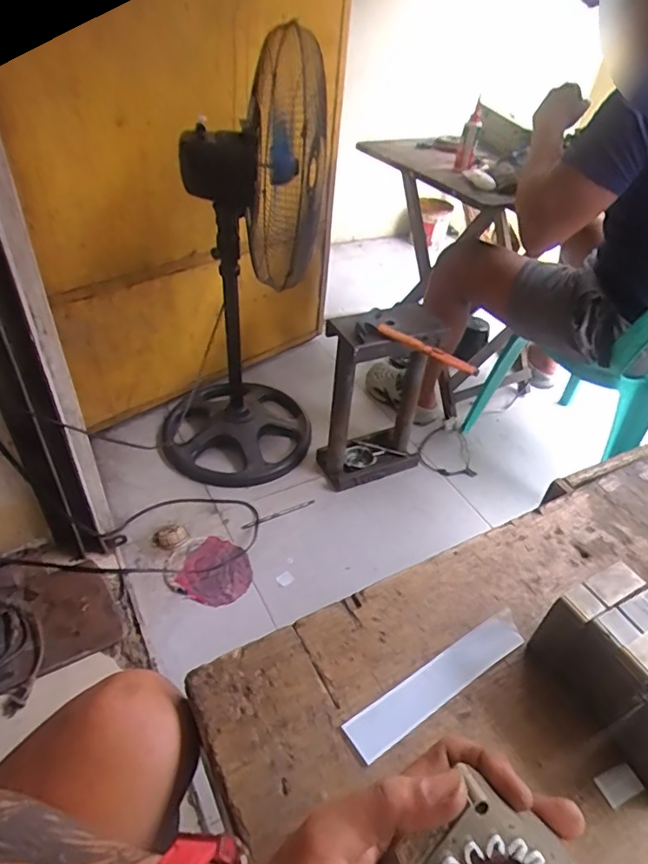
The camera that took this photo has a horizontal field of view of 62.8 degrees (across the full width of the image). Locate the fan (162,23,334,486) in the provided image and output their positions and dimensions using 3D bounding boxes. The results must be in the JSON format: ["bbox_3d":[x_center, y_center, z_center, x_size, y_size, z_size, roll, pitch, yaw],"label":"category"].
[{"bbox_3d":[-0.213,-0.322,1.239,0.378,0.937,0.432,-8,43,-14],"label":"fan"}]

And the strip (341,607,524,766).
[{"bbox_3d":[0.087,0.185,0.396,0.158,0.006,0.029,-23,52,-26],"label":"strip"}]

